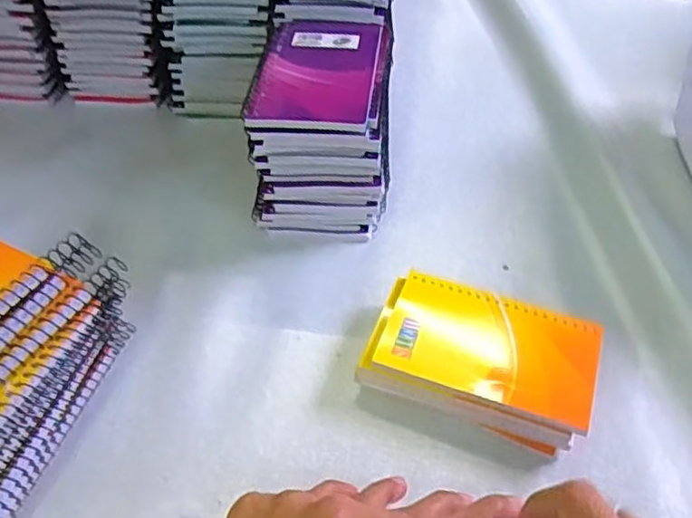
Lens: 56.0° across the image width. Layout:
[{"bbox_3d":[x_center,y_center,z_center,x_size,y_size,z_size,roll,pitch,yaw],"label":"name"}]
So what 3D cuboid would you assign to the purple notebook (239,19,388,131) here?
[{"bbox_3d":[-0.019,-0.134,0.472,0.082,0.016,0.125,5,47,5],"label":"purple notebook"}]

